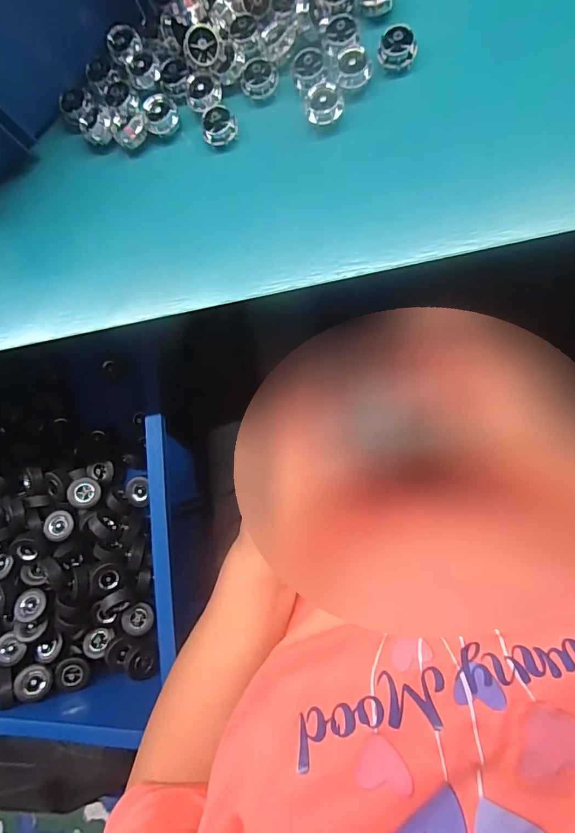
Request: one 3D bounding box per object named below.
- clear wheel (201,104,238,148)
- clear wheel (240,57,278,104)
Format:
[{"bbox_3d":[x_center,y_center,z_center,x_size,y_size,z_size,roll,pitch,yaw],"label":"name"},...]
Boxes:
[{"bbox_3d":[-0.046,-0.199,0.303,0.024,0.017,0.022,0,90,8],"label":"clear wheel"},{"bbox_3d":[-0.019,-0.231,0.299,0.025,0.012,0.022,-18,88,8],"label":"clear wheel"}]

